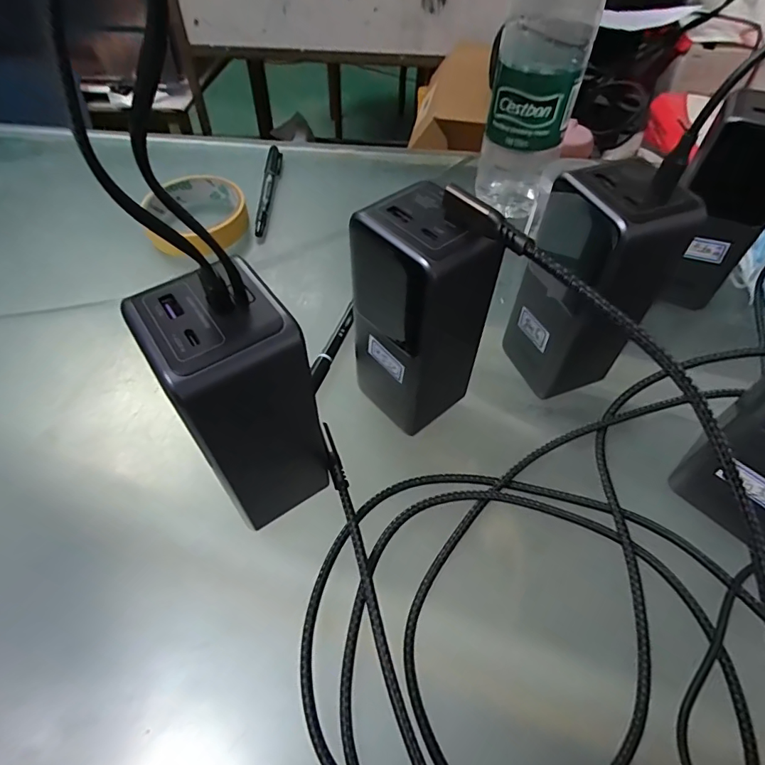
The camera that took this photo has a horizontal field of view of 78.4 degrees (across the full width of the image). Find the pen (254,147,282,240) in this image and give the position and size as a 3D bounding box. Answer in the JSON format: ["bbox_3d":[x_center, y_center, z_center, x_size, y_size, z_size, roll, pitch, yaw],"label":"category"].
[{"bbox_3d":[-0.104,-0.178,0.431,0.014,0.012,0.131,0,53,-1],"label":"pen"}]

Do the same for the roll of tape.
[{"bbox_3d":[-0.159,-0.145,0.398,0.084,0.022,0.087,1,53,-1],"label":"roll of tape"}]

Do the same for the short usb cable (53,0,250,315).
[{"bbox_3d":[-0.058,-0.053,0.123,0.029,0.097,0.009,-30,59,-22],"label":"short usb cable"}]

